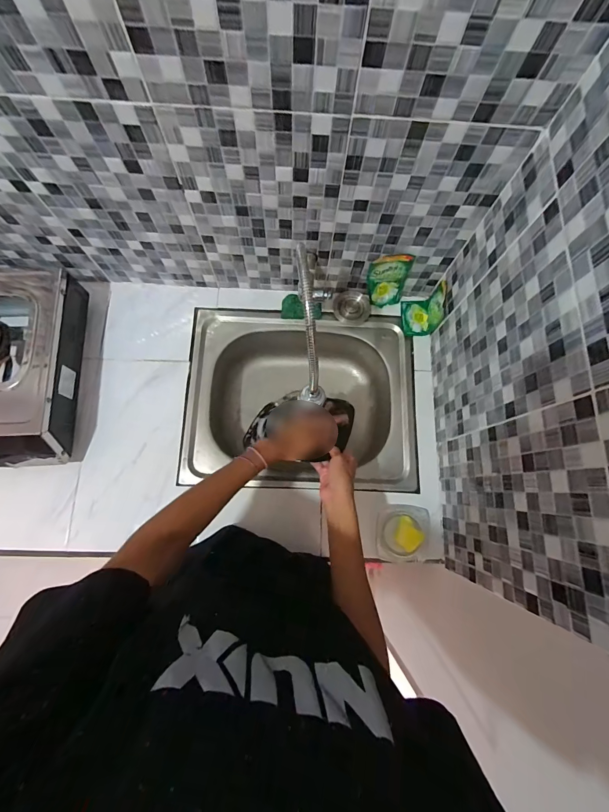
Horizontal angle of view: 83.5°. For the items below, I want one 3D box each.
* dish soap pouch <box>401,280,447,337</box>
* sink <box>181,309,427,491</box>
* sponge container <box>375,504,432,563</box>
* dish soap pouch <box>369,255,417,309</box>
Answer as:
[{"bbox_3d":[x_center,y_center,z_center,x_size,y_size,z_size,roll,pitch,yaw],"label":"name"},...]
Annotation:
[{"bbox_3d":[0.260,-0.213,0.749,0.067,0.088,0.087,2,77,-1],"label":"dish soap pouch"},{"bbox_3d":[-0.007,-0.001,0.840,0.498,0.204,0.390,2,77,-1],"label":"sink"},{"bbox_3d":[0.195,0.248,0.669,0.100,0.034,0.105,10,77,1],"label":"sponge container"},{"bbox_3d":[0.182,-0.266,0.729,0.089,0.127,0.034,-1,77,-2],"label":"dish soap pouch"}]

